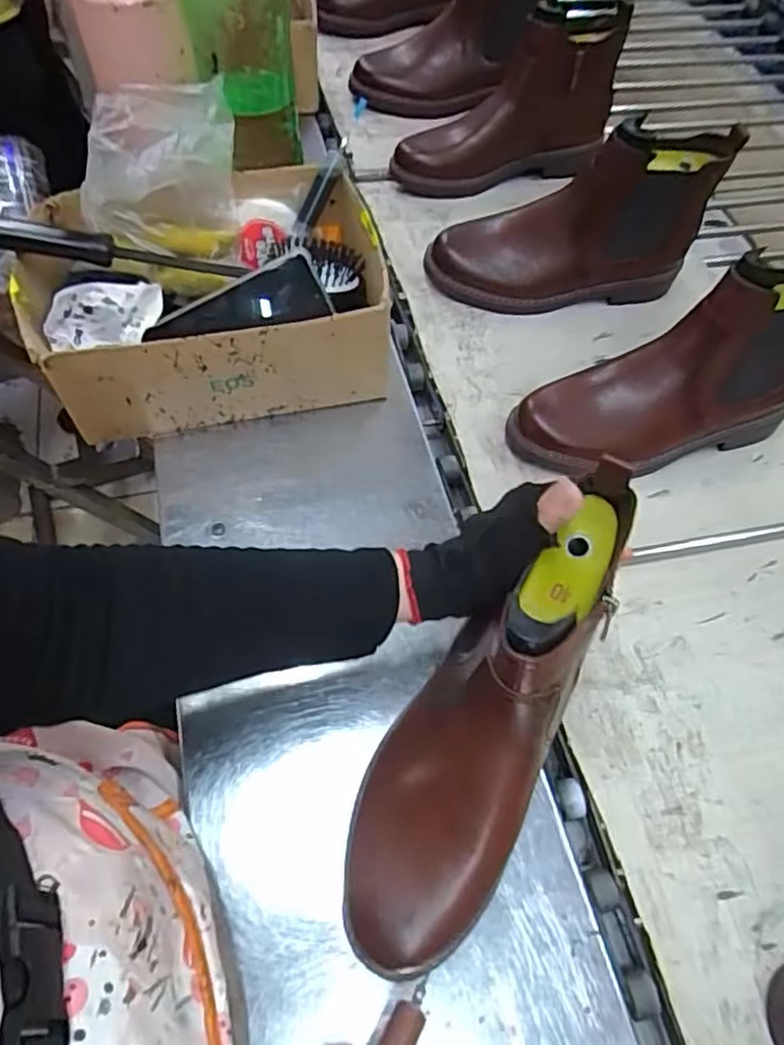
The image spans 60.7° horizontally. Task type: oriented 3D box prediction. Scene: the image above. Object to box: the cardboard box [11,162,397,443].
[{"bbox_3d":[-0.156,-0.189,0.588,0.278,0.115,0.195,-11,59,-8],"label":"cardboard box"}]

